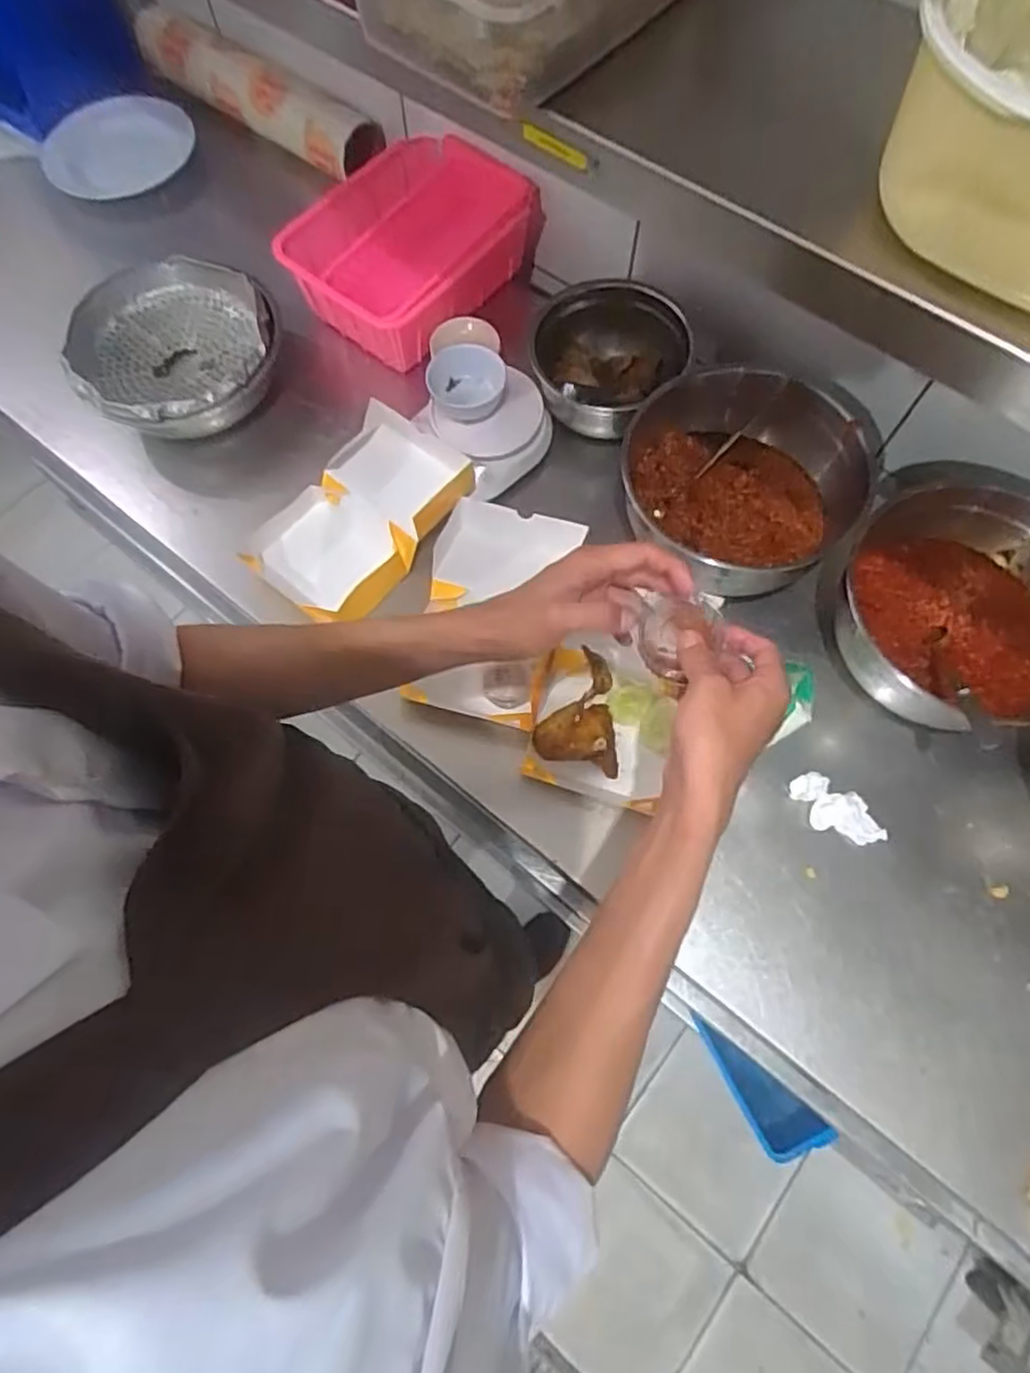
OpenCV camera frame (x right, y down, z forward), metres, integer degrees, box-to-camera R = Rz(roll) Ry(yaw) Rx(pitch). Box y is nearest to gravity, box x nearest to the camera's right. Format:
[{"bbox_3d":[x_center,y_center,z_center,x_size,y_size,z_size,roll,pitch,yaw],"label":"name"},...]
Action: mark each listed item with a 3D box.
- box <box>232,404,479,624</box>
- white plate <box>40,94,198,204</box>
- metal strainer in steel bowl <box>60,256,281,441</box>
[{"bbox_3d":[-0.186,-0.202,0.849,0.163,0.038,0.253,40,92,15],"label":"box"},{"bbox_3d":[-0.606,-0.816,1.083,0.238,0.112,0.023,-18,29,12],"label":"white plate"},{"bbox_3d":[-0.426,-0.425,0.912,0.245,0.083,0.253,0,69,0],"label":"metal strainer in steel bowl"}]

